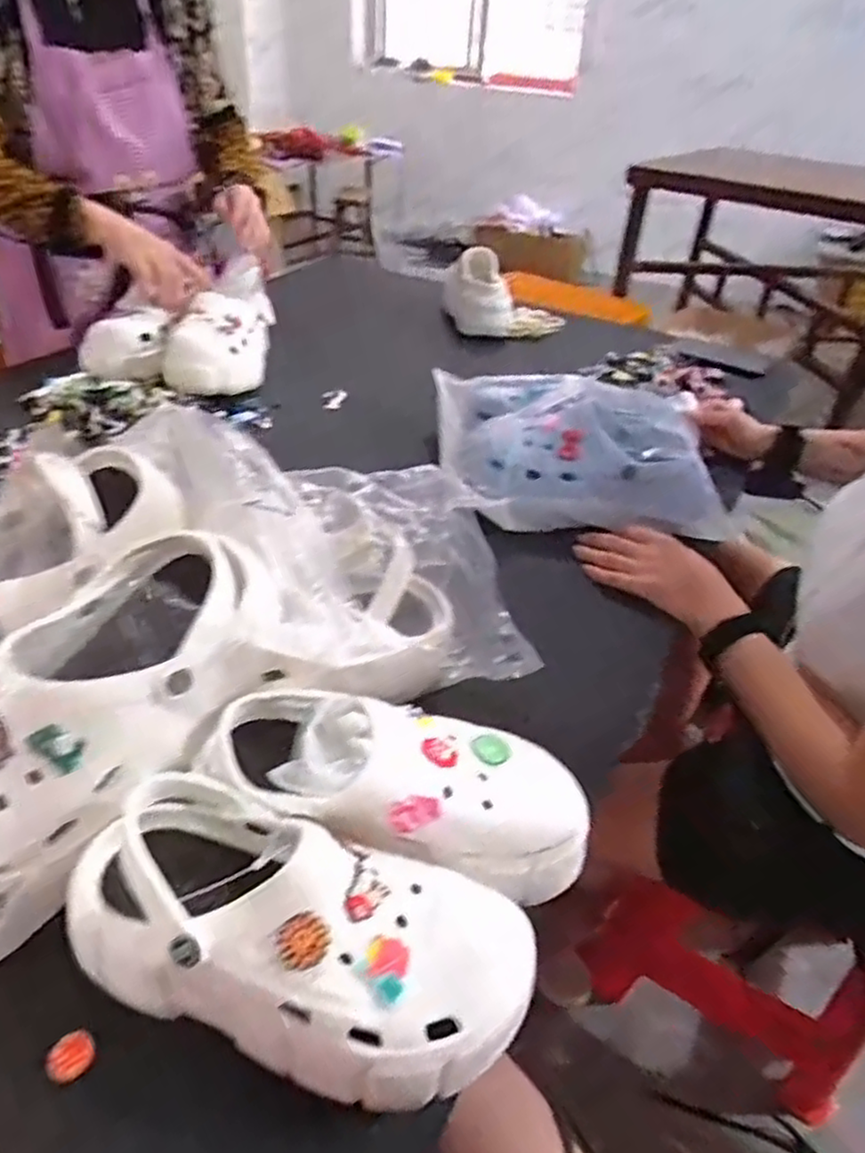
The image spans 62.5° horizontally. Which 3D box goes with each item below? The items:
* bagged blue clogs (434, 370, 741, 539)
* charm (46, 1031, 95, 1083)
[{"bbox_3d":[0.165,-0.167,0.850,0.295,0.106,0.263,0,38,-6],"label":"bagged blue clogs"},{"bbox_3d":[-0.192,0.255,0.379,0.022,0.008,0.023,3,38,-2],"label":"charm"}]

